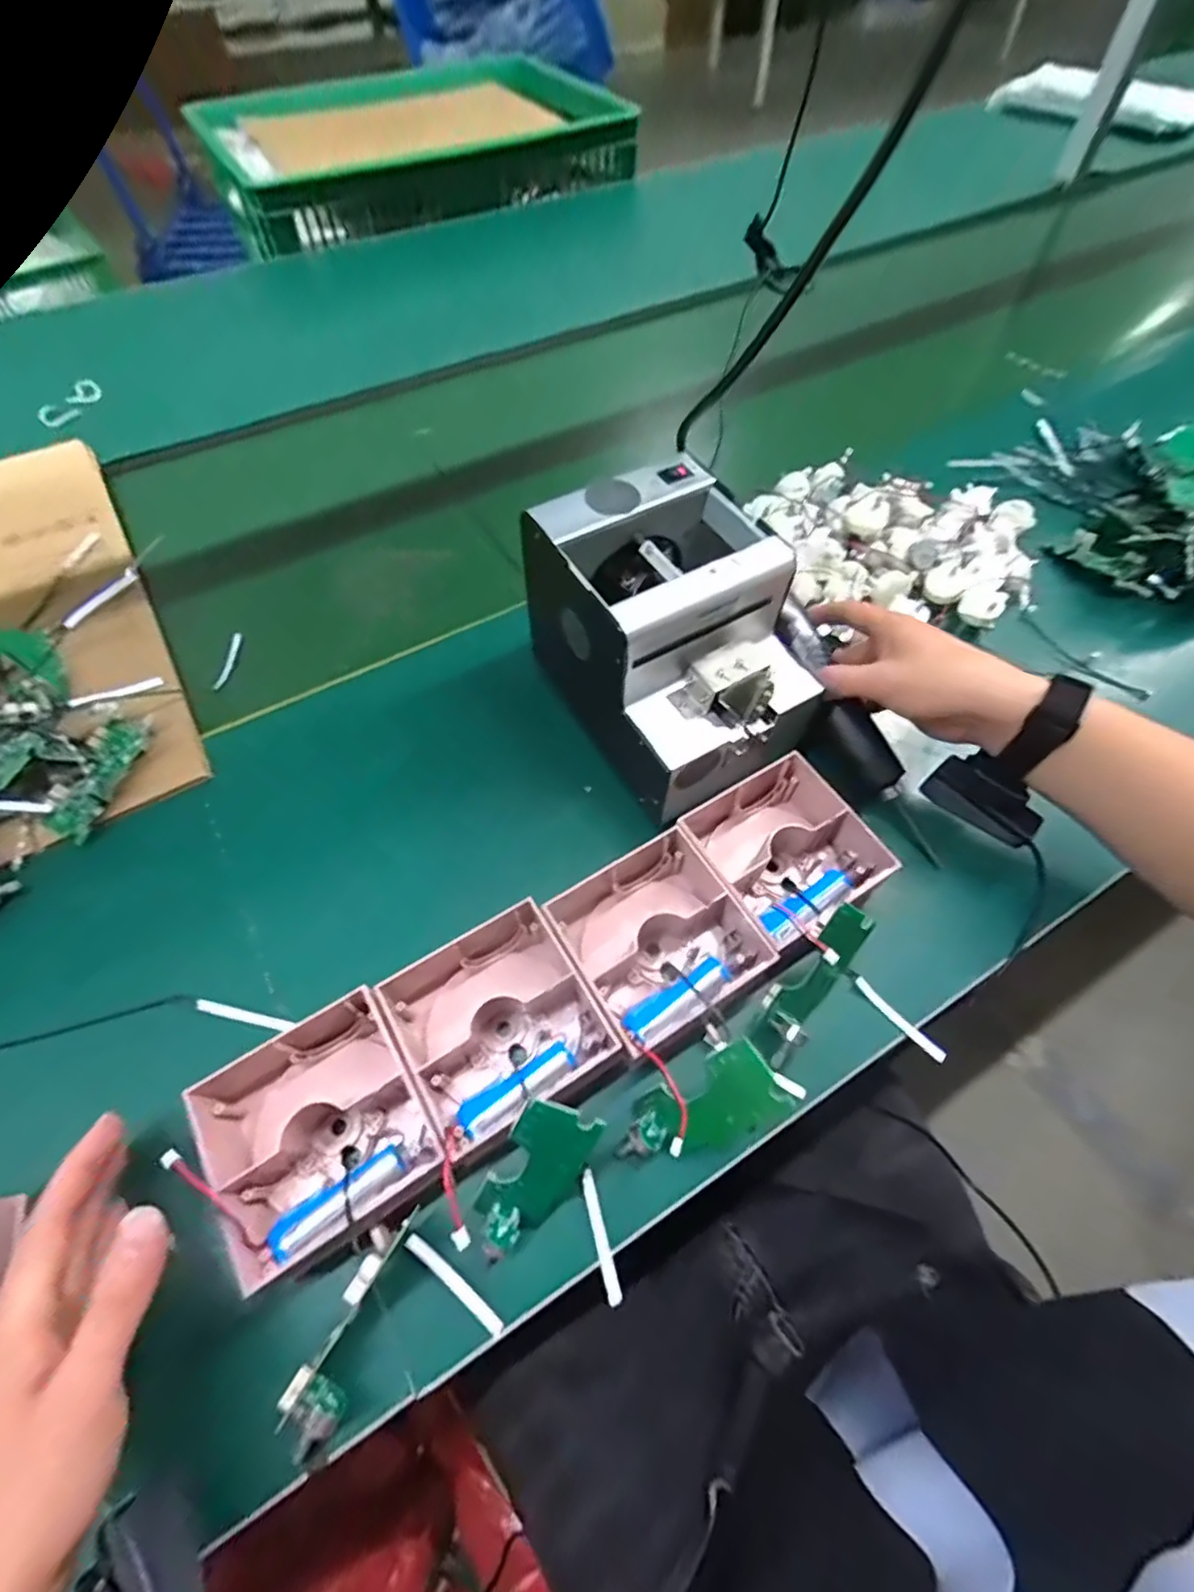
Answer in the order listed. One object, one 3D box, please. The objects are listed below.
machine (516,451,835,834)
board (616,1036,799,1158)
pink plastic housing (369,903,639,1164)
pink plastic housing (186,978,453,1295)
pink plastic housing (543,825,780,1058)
[{"bbox_3d":[0.050,-0.104,0.436,0.127,0.146,0.174,-27,63,-16],"label":"machine"},{"bbox_3d":[0.058,0.172,0.341,0.047,0.024,0.094,43,112,1],"label":"board"},{"bbox_3d":[-0.057,0.127,0.366,0.103,0.047,0.115,-28,63,-16],"label":"pink plastic housing"},{"bbox_3d":[-0.148,0.174,0.340,0.112,0.053,0.111,-30,63,-17],"label":"pink plastic housing"},{"bbox_3d":[0.033,0.084,0.392,0.106,0.041,0.114,-29,63,-17],"label":"pink plastic housing"}]

